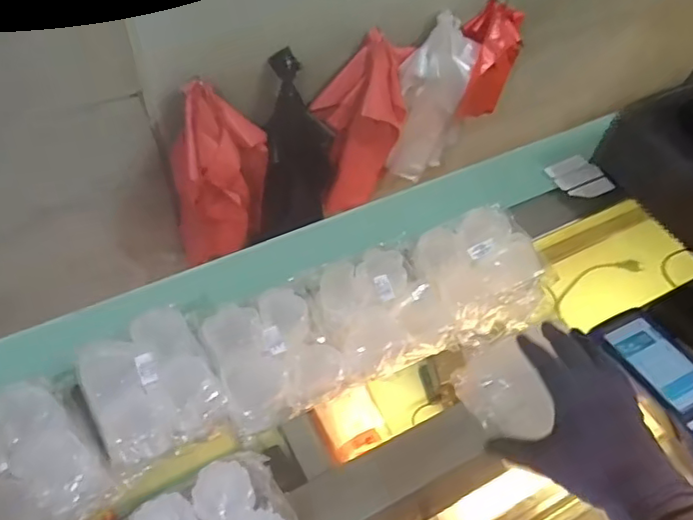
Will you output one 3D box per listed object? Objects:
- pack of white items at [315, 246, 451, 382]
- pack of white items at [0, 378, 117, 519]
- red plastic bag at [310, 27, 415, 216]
[{"bbox_3d":[0.038,0.057,0.666,0.131,0.055,0.134,-20,59,-18],"label":"pack of white items"},{"bbox_3d":[-0.302,0.187,0.533,0.117,0.048,0.139,-33,63,-25],"label":"pack of white items"},{"bbox_3d":[0.039,-0.297,1.288,0.216,0.383,0.086,-28,61,-23],"label":"red plastic bag"}]

